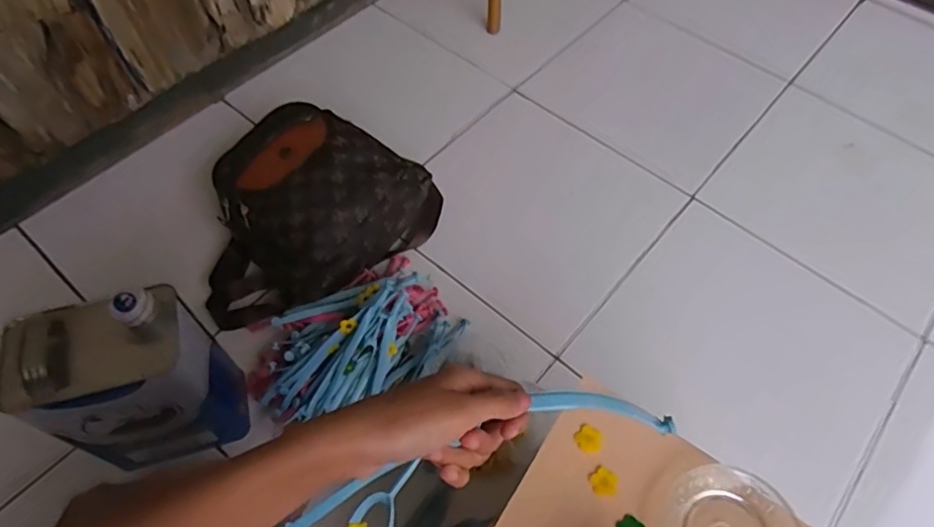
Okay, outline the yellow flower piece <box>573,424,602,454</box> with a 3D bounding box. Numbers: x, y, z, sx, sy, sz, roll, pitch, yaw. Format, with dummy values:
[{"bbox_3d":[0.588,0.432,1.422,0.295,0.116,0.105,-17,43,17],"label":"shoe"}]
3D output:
[{"bbox_3d":[0.113,0.162,0.532,0.025,0.004,0.025,35,63,18],"label":"yellow flower piece"}]

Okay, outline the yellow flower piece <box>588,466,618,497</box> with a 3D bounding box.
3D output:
[{"bbox_3d":[0.121,0.192,0.506,0.024,0.004,0.024,1,58,-2],"label":"yellow flower piece"}]

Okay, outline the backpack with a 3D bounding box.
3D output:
[{"bbox_3d":[-0.250,-0.083,0.874,0.369,0.164,0.271,-37,66,-22],"label":"backpack"}]

